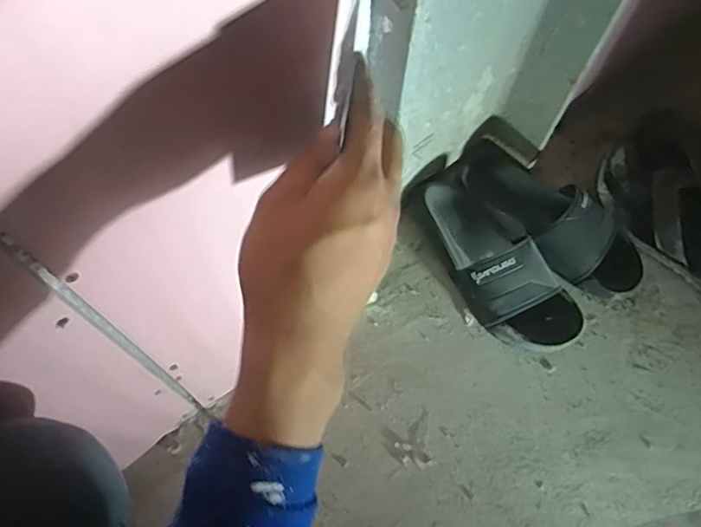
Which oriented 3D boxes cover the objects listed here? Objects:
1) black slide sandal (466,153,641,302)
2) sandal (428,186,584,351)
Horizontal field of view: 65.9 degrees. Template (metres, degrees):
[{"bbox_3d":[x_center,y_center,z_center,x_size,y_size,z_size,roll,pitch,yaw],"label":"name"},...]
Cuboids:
[{"bbox_3d":[0.270,-0.070,0.725,0.104,0.064,0.275,-37,71,-17],"label":"black slide sandal"},{"bbox_3d":[0.182,-0.004,0.693,0.116,0.076,0.268,-33,70,-16],"label":"sandal"}]

